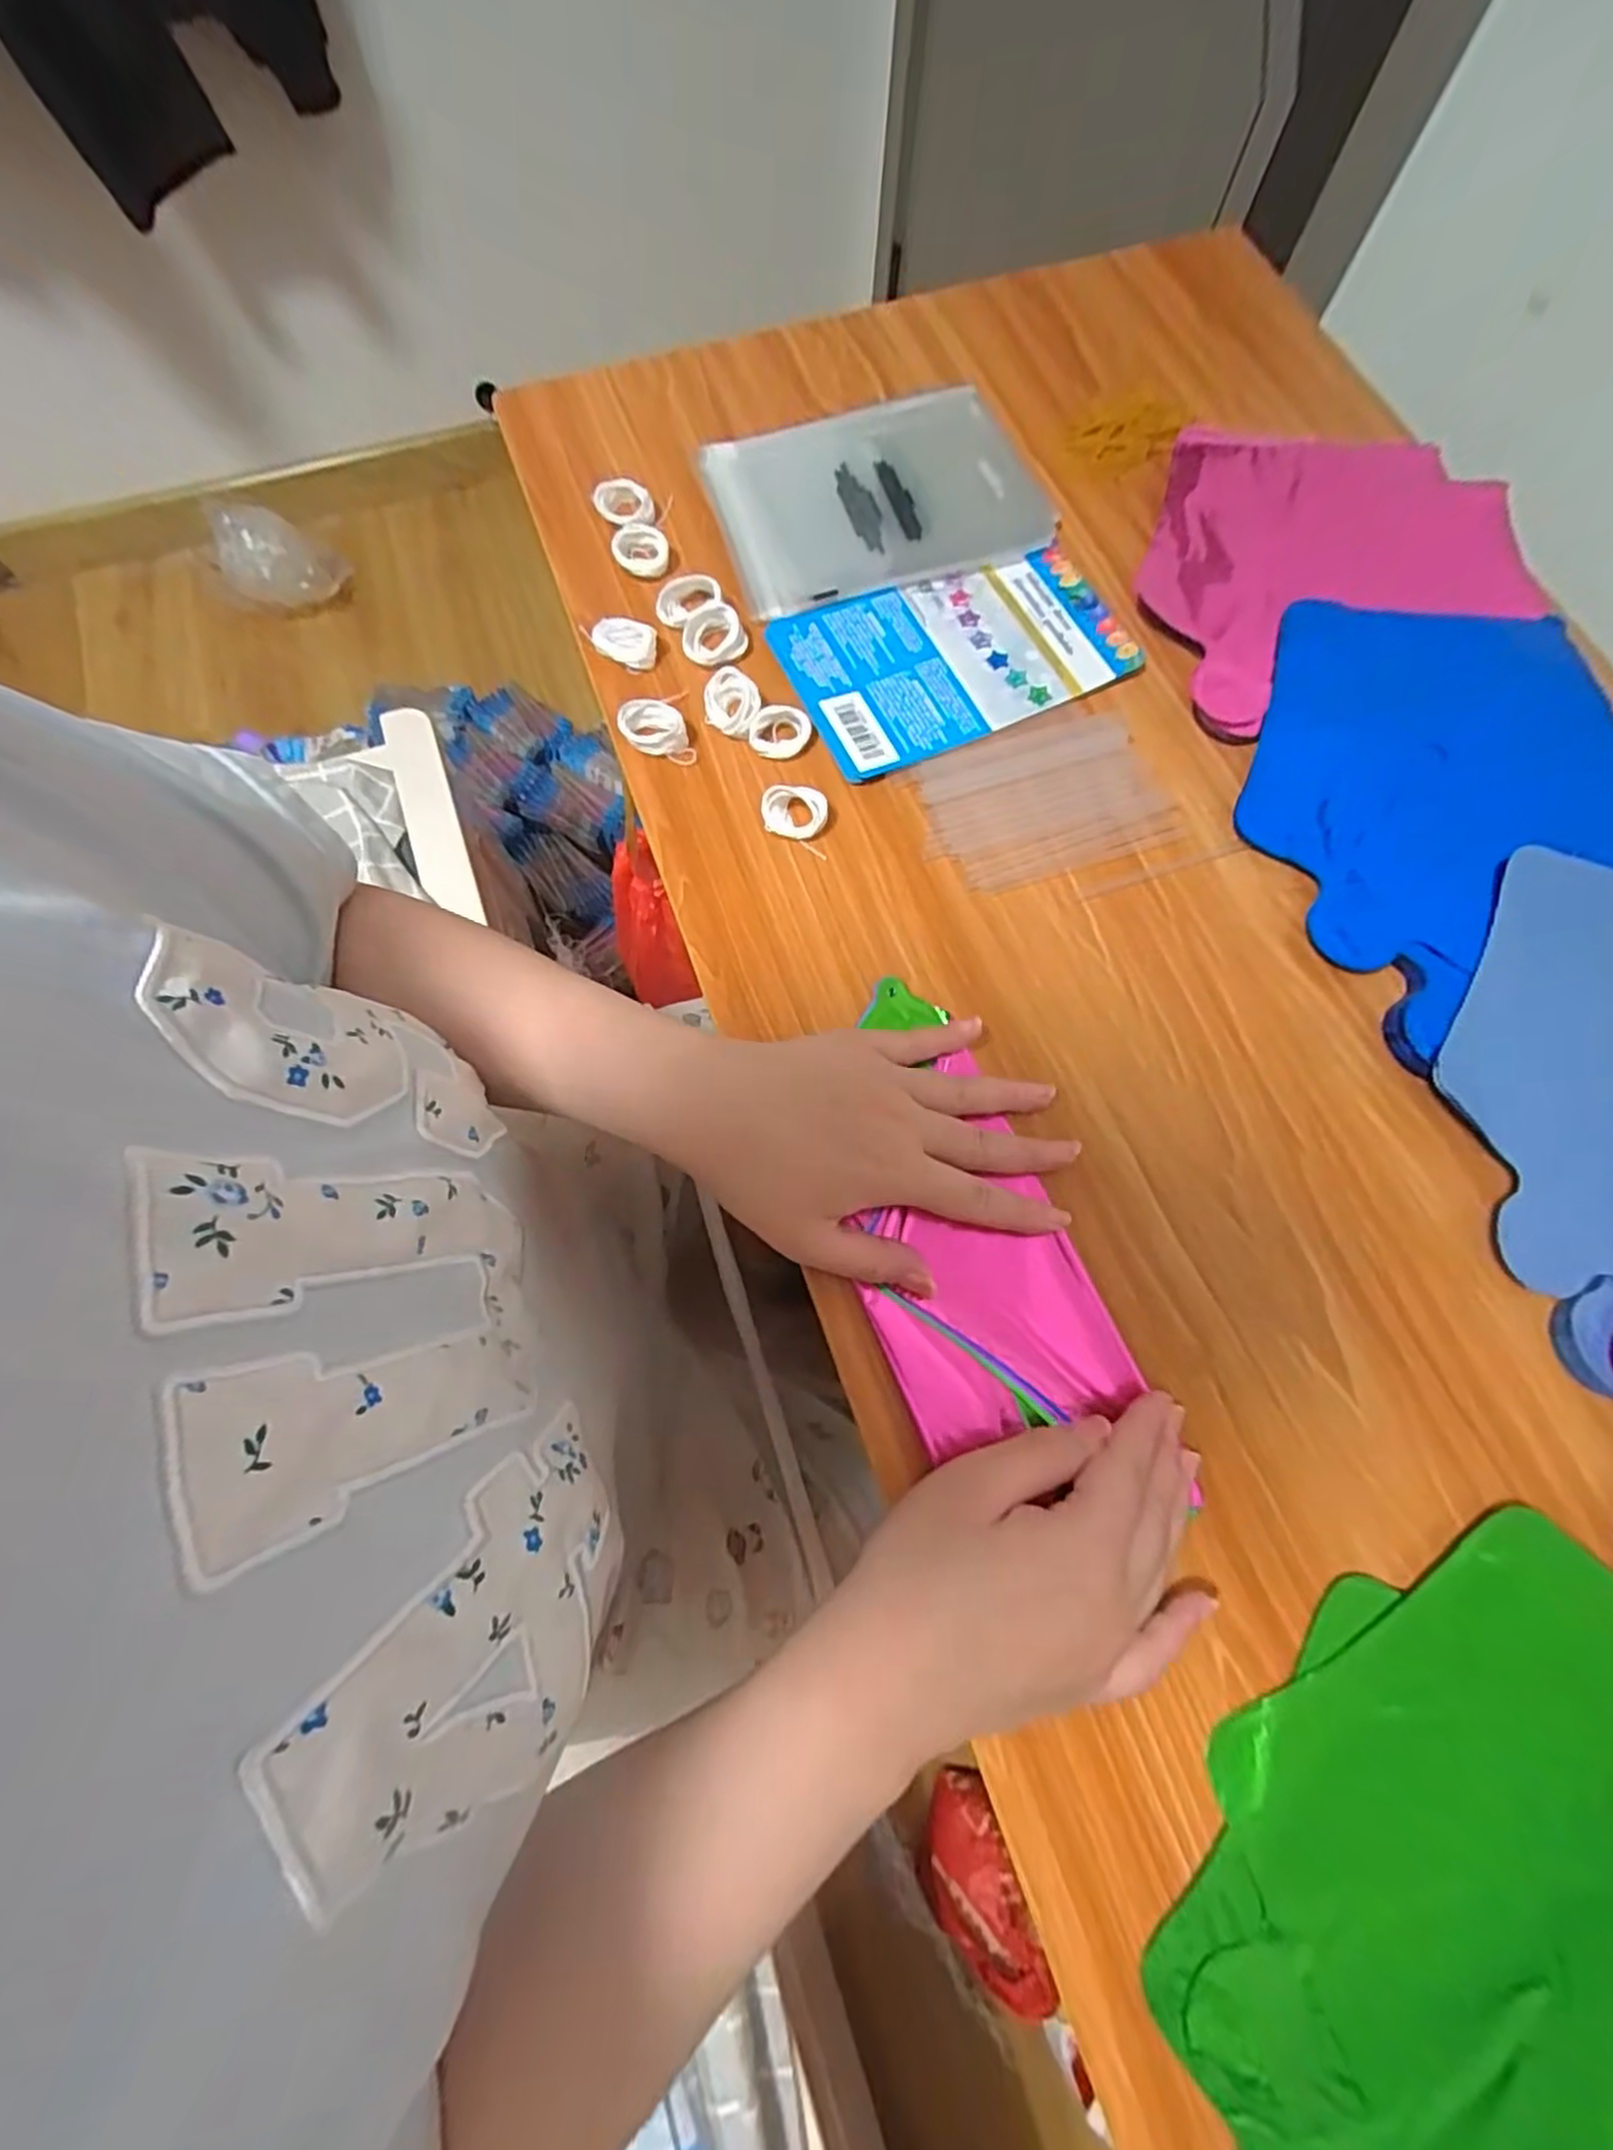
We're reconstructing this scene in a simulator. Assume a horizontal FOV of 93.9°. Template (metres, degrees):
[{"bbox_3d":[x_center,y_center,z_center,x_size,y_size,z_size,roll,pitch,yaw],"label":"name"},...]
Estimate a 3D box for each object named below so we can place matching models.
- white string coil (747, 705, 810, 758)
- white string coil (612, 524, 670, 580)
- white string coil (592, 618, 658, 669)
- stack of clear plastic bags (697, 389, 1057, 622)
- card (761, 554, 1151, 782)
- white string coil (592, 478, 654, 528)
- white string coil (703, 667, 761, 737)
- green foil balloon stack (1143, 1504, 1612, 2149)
[{"bbox_3d":[-0.014,-0.185,0.403,0.031,0.010,0.023,7,72,2],"label":"white string coil"},{"bbox_3d":[-0.098,-0.310,0.443,0.032,0.012,0.036,-7,73,-2],"label":"white string coil"},{"bbox_3d":[-0.101,-0.243,0.423,0.034,0.015,0.020,17,73,5],"label":"white string coil"},{"bbox_3d":[0.040,-0.358,0.463,0.191,0.008,0.151,-17,73,-6],"label":"stack of clear plastic bags"},{"bbox_3d":[0.085,-0.238,0.428,0.185,0.010,0.113,-21,74,-7],"label":"card"},{"bbox_3d":[-0.109,-0.344,0.454,0.041,0.010,0.028,31,75,9],"label":"white string coil"},{"bbox_3d":[-0.041,-0.203,0.411,0.030,0.011,0.038,-8,73,-3],"label":"white string coil"},{"bbox_3d":[0.250,0.308,0.251,0.218,0.012,0.263,37,76,11],"label":"green foil balloon stack"}]

